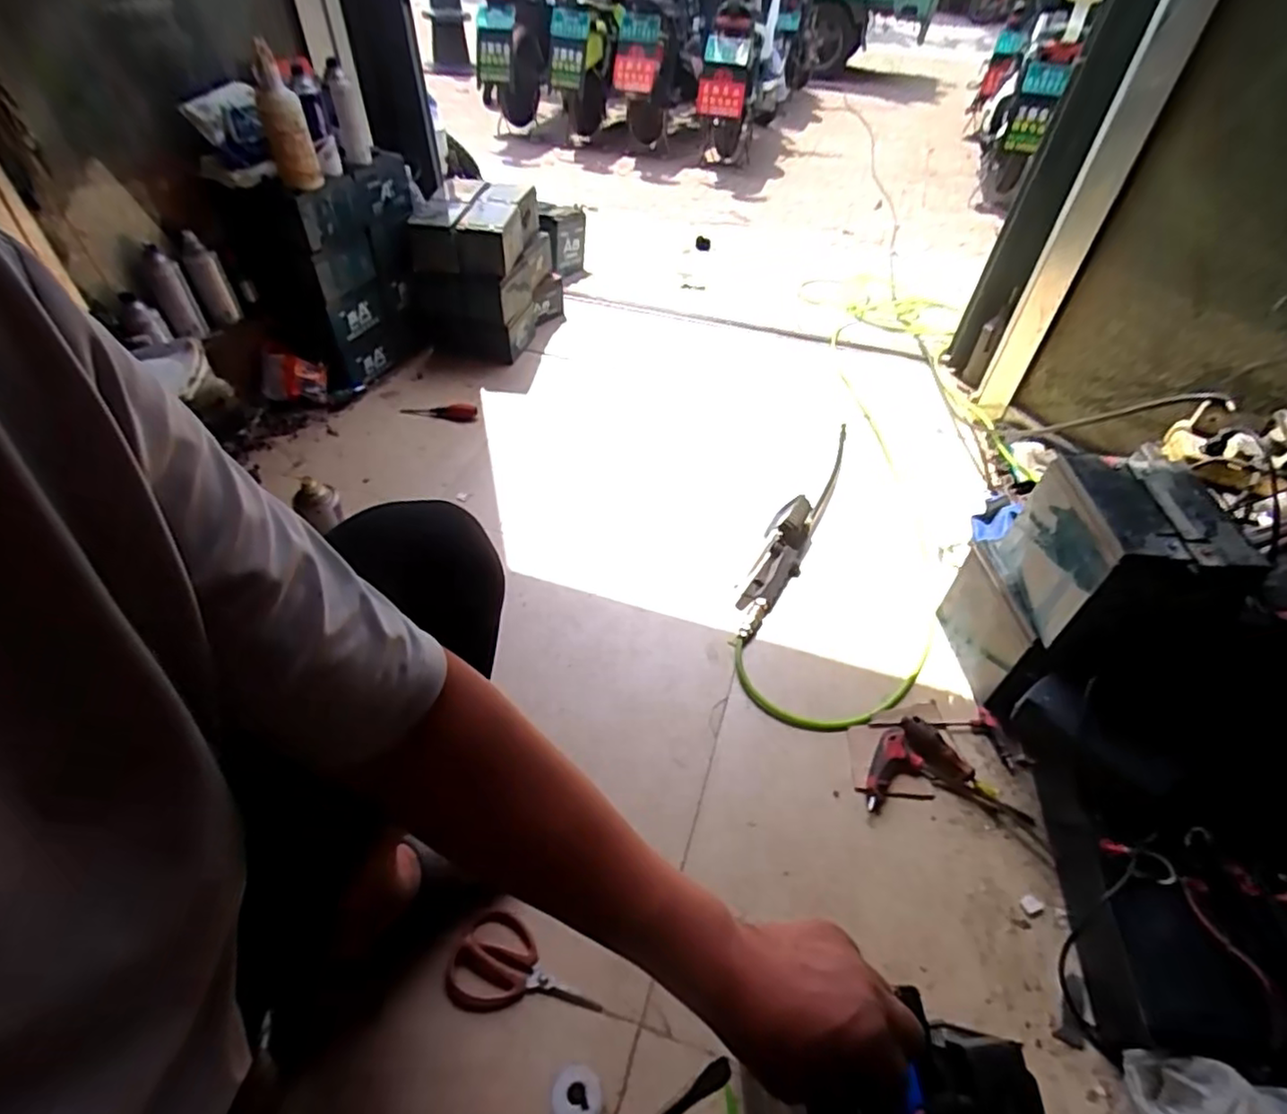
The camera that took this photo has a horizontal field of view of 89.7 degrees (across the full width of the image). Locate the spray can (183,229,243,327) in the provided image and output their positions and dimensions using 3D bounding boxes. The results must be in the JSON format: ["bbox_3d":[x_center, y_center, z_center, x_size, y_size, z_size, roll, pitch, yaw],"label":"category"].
[{"bbox_3d":[-0.788,-0.506,1.172,0.055,0.161,0.057,-26,53,-24],"label":"spray can"}]

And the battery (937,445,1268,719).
[{"bbox_3d":[0.550,0.050,0.833,0.170,0.319,0.222,-3,48,-4],"label":"battery"}]

